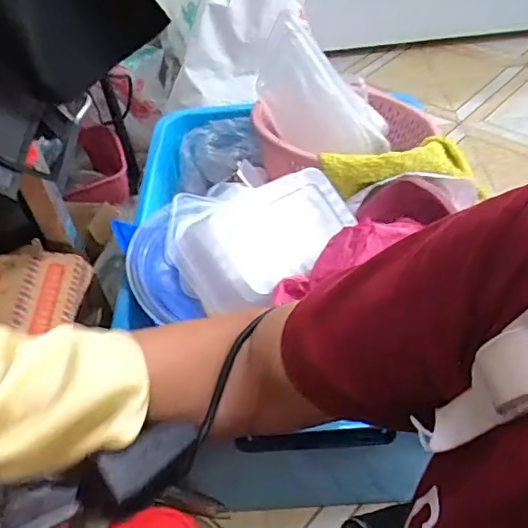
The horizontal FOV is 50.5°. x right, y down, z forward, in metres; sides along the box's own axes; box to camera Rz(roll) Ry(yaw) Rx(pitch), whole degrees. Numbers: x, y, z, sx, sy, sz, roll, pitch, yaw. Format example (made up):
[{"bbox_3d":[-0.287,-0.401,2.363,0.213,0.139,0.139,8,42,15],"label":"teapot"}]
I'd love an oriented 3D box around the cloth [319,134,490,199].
[{"bbox_3d":[0.199,-0.152,0.820,0.217,0.069,0.141,4,47,10],"label":"cloth"}]

